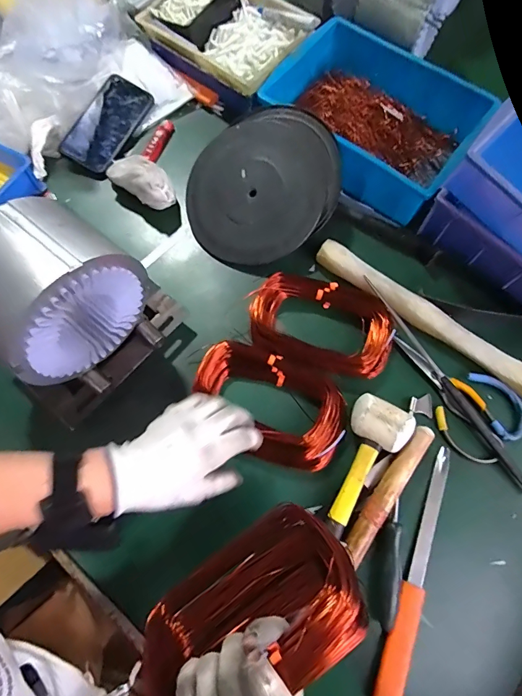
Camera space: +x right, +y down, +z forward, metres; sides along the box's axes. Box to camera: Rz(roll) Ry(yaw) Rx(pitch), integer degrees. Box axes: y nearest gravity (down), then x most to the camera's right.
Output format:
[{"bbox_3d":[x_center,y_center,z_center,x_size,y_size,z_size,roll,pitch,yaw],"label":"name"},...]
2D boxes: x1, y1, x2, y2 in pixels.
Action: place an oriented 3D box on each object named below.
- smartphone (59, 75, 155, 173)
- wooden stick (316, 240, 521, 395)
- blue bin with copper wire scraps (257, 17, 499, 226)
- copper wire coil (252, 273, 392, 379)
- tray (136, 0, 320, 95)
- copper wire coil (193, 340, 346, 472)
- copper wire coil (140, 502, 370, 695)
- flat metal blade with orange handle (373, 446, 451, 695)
[{"bbox_3d":[-0.240,-0.356,0.620,0.079,0.015,0.161,31,79,-5],"label":"smartphone"},{"bbox_3d":[0.212,-0.042,0.515,0.318,0.027,0.036,36,75,10],"label":"wooden stick"},{"bbox_3d":[0.164,-0.340,0.588,0.292,0.077,0.211,36,75,10],"label":"blue bin with copper wire scraps"},{"bbox_3d":[0.079,-0.032,0.505,0.178,0.041,0.119,14,72,4],"label":"copper wire coil"},{"bbox_3d":[-0.048,-0.526,0.634,0.252,0.045,0.183,39,75,11],"label":"tray"},{"bbox_3d":[0.010,0.068,0.479,0.185,0.031,0.126,21,72,7],"label":"copper wire coil"},{"bbox_3d":[-0.005,0.217,0.318,0.170,0.107,0.095,-33,74,-11],"label":"copper wire coil"},{"bbox_3d":[0.172,0.239,0.427,0.028,0.013,0.268,21,73,6],"label":"flat metal blade with orange handle"}]

